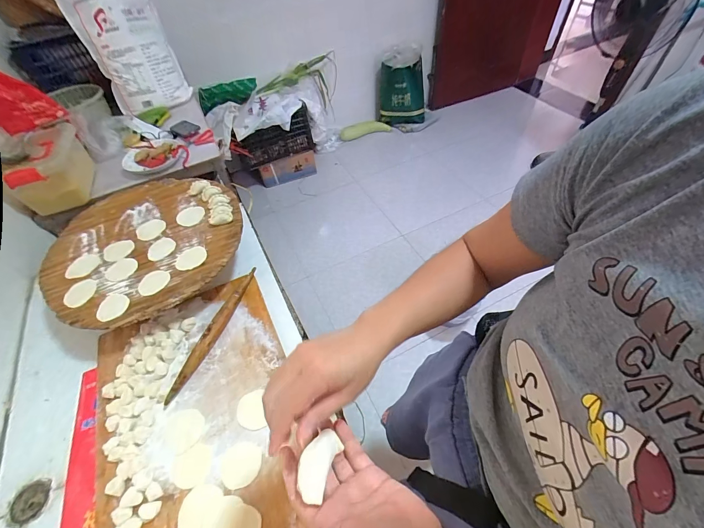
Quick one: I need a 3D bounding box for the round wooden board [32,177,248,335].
[{"bbox_3d":[-0.505,-0.063,0.761,0.437,0.032,0.450,-3,53,4],"label":"round wooden board"}]

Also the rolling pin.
[{"bbox_3d":[-0.299,0.135,0.688,0.029,0.027,0.331,12,55,15],"label":"rolling pin"}]

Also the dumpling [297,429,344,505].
[{"bbox_3d":[-0.033,0.176,0.276,0.026,0.018,0.055,37,43,-3],"label":"dumpling"}]

